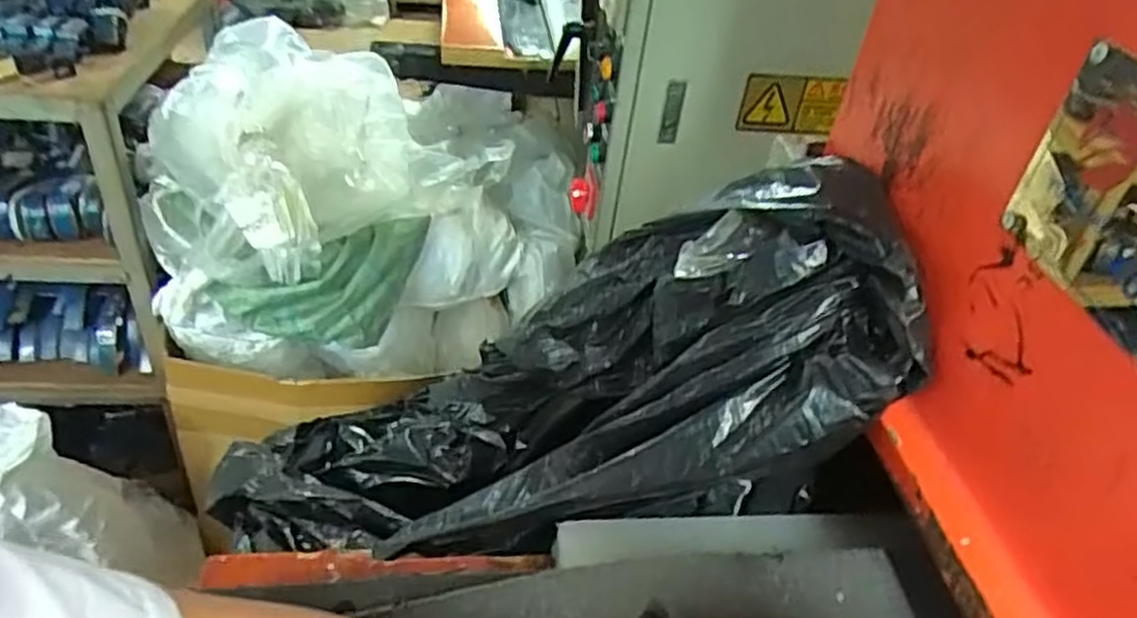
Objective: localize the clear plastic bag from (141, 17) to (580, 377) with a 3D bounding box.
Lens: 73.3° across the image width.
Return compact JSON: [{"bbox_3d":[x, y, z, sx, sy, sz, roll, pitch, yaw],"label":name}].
[{"bbox_3d":[-0.317,-0.164,1.386,0.431,0.547,0.768,30,45,30],"label":"clear plastic bag"}]

